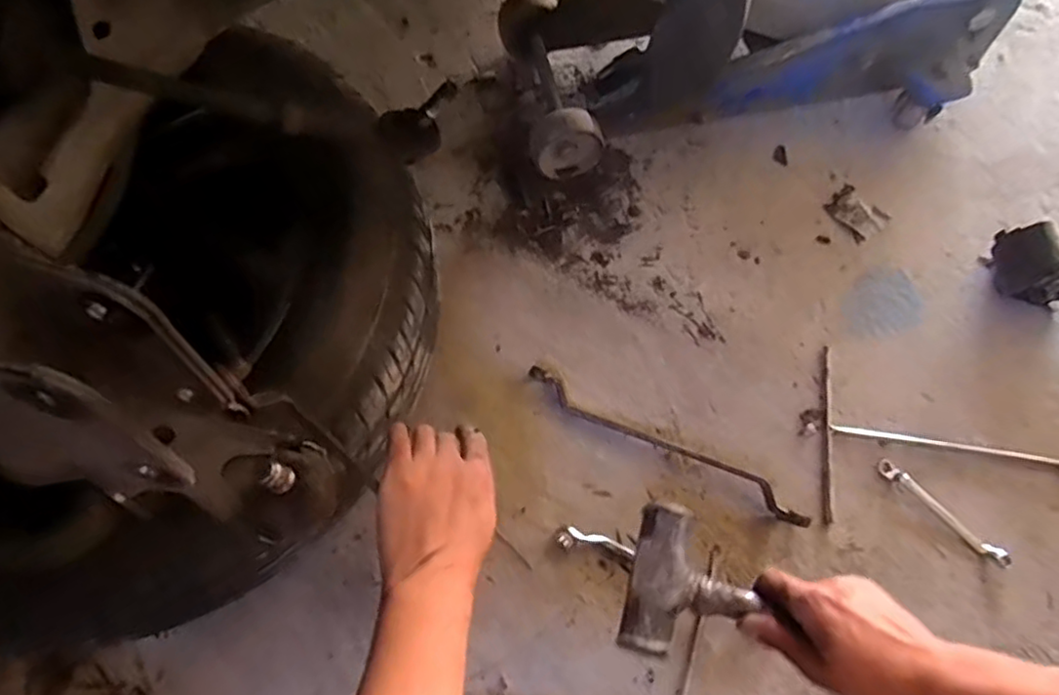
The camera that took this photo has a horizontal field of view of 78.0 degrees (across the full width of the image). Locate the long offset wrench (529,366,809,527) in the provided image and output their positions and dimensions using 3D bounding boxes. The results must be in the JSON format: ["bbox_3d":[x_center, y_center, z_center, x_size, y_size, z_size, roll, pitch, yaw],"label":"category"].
[{"bbox_3d":[0.132,0.095,0.650,0.296,0.027,0.028,27,67,11],"label":"long offset wrench"}]

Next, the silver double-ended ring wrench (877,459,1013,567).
[{"bbox_3d":[0.406,0.161,0.640,0.140,0.010,0.016,40,70,16],"label":"silver double-ended ring wrench"}]

